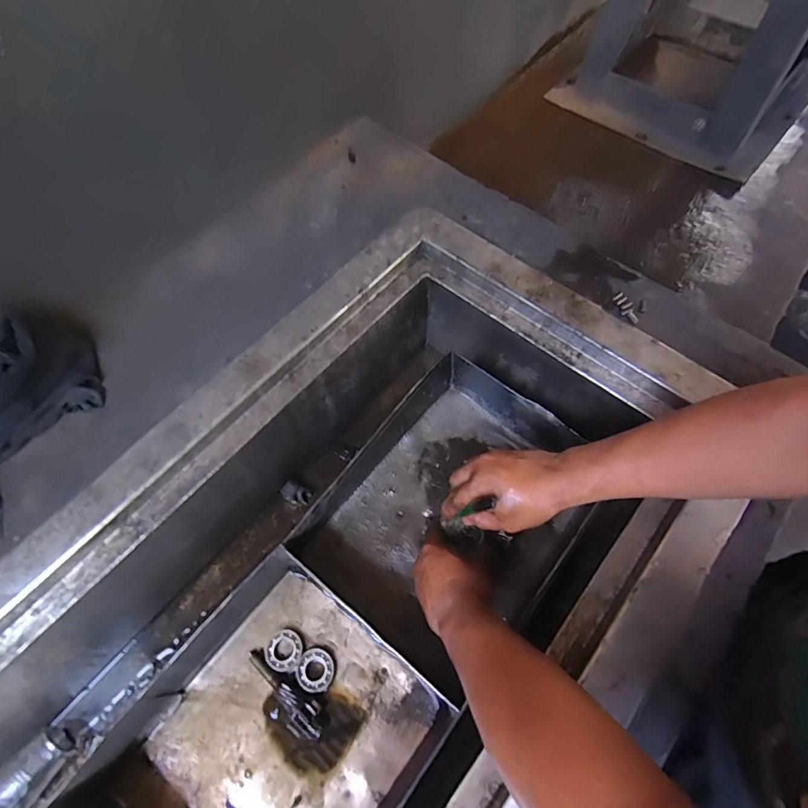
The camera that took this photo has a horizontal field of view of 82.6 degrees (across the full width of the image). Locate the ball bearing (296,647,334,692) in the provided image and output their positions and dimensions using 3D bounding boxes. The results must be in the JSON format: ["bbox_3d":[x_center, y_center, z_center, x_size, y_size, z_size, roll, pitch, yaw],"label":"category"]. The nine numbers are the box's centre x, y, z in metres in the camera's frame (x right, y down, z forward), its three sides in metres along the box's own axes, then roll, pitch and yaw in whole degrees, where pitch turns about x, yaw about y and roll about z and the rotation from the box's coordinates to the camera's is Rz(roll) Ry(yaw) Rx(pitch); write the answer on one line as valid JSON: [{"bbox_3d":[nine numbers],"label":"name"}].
[{"bbox_3d":[-0.110,0.331,0.573,0.045,0.015,0.044,24,67,12],"label":"ball bearing"}]

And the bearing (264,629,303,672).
[{"bbox_3d":[-0.153,0.313,0.586,0.046,0.011,0.044,0,64,1],"label":"bearing"}]

